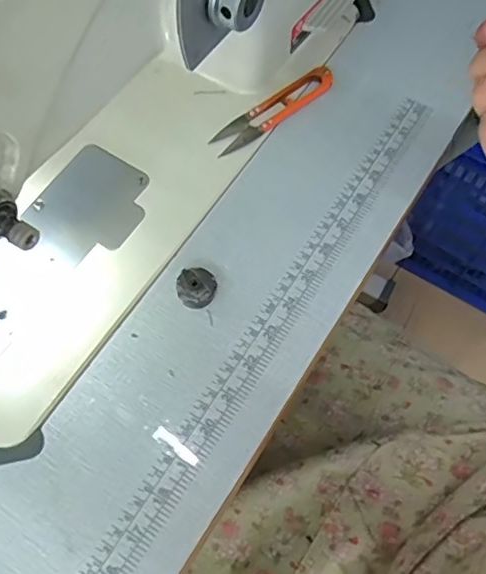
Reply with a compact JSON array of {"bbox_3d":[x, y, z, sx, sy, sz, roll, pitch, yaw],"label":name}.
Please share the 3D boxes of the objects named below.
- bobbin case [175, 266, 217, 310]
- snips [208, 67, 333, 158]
[{"bbox_3d":[-0.032,0.001,0.399,0.027,0.018,0.025,-9,66,-3],"label":"bobbin case"},{"bbox_3d":[0.026,-0.146,0.468,0.116,0.005,0.028,-37,70,-14],"label":"snips"}]

